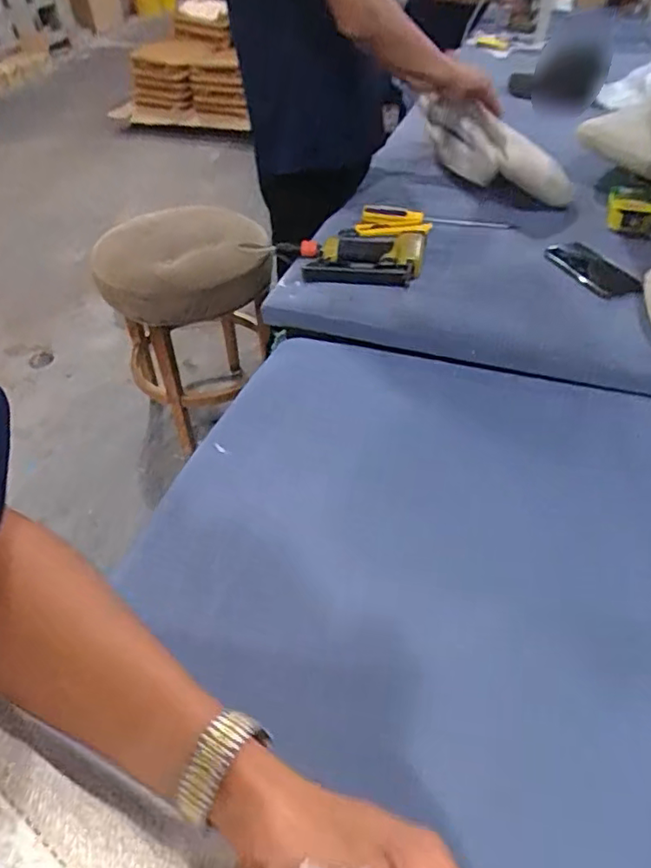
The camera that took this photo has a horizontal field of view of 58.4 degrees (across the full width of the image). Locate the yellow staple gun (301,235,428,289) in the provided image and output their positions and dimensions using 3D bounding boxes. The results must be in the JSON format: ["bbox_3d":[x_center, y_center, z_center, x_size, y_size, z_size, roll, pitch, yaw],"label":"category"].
[{"bbox_3d":[0.067,-0.317,1.007,0.209,0.046,0.156,5,46,8],"label":"yellow staple gun"}]

